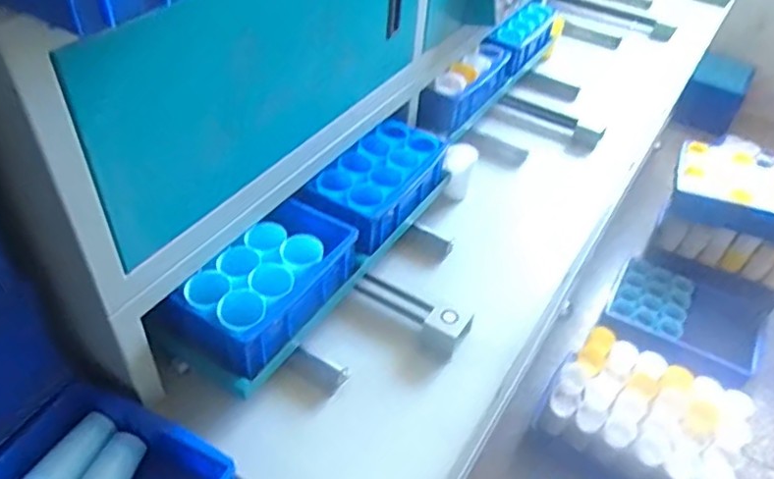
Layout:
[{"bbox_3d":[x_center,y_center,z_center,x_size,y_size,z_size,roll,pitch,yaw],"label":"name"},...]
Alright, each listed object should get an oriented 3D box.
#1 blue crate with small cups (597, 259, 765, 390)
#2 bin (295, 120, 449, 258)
[{"bbox_3d":[0.810,0.208,1.675,0.378,0.067,0.295,25,47,20],"label":"blue crate with small cups"},{"bbox_3d":[-0.012,-0.102,1.114,0.133,0.088,0.292,27,48,22],"label":"bin"}]

